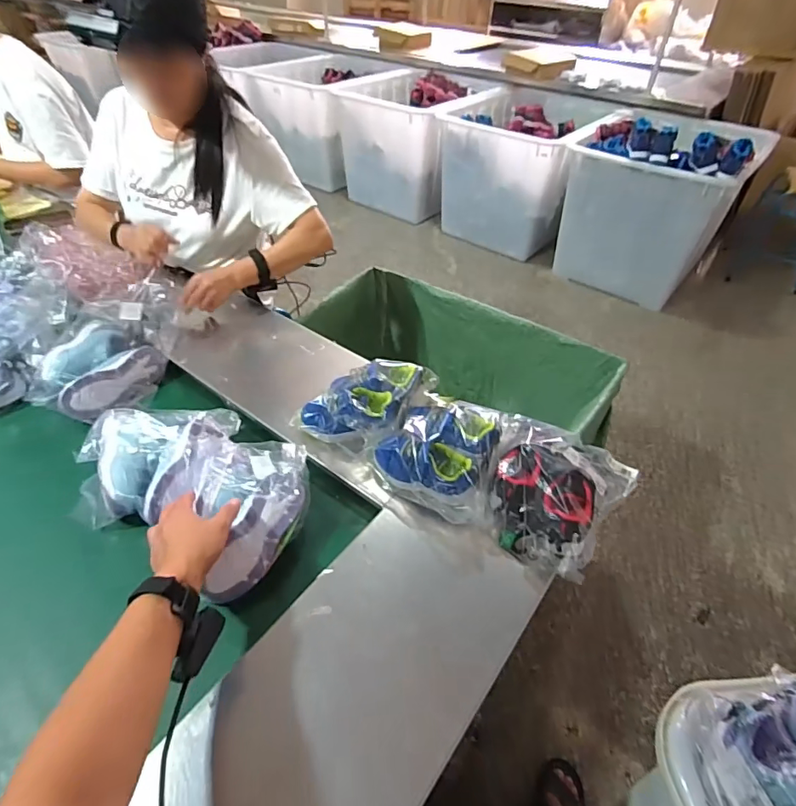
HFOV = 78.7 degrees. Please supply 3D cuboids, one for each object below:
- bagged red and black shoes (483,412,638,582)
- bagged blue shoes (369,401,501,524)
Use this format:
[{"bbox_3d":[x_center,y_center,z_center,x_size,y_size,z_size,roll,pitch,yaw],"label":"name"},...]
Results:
[{"bbox_3d":[0.222,0.124,0.702,0.197,0.083,0.210,22,48,20],"label":"bagged red and black shoes"},{"bbox_3d":[0.074,0.074,0.743,0.193,0.090,0.178,1,44,-1],"label":"bagged blue shoes"}]

